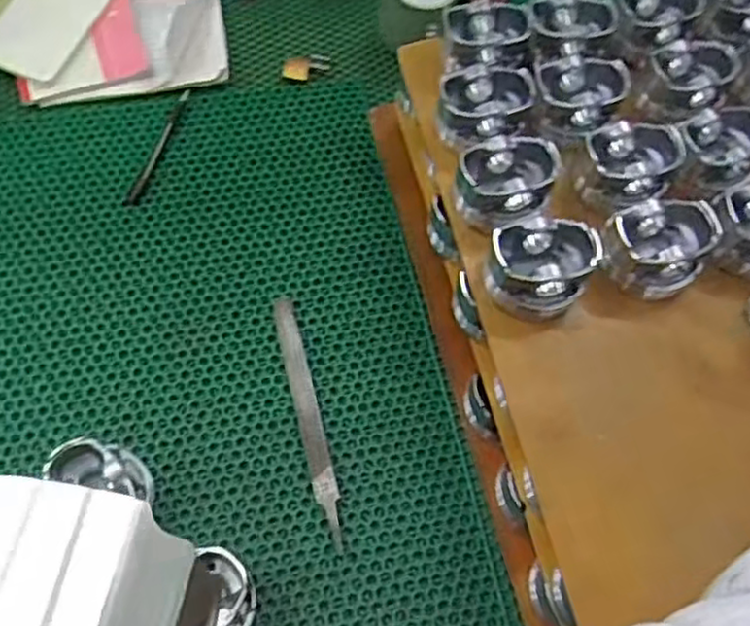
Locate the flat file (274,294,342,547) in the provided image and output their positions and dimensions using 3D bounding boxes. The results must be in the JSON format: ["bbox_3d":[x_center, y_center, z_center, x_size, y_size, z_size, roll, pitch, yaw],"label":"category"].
[{"bbox_3d":[-0.060,0.090,0.631,0.021,0.006,0.231,-12,65,-10],"label":"flat file"}]

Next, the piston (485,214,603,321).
[{"bbox_3d":[0.134,-0.042,0.561,0.075,0.057,0.080,2,64,-3],"label":"piston"}]

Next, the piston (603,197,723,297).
[{"bbox_3d":[0.233,-0.053,0.581,0.083,0.056,0.066,-2,64,-5],"label":"piston"}]

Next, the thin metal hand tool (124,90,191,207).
[{"bbox_3d":[-0.232,-0.178,0.747,0.013,0.011,0.153,16,64,4],"label":"thin metal hand tool"}]

